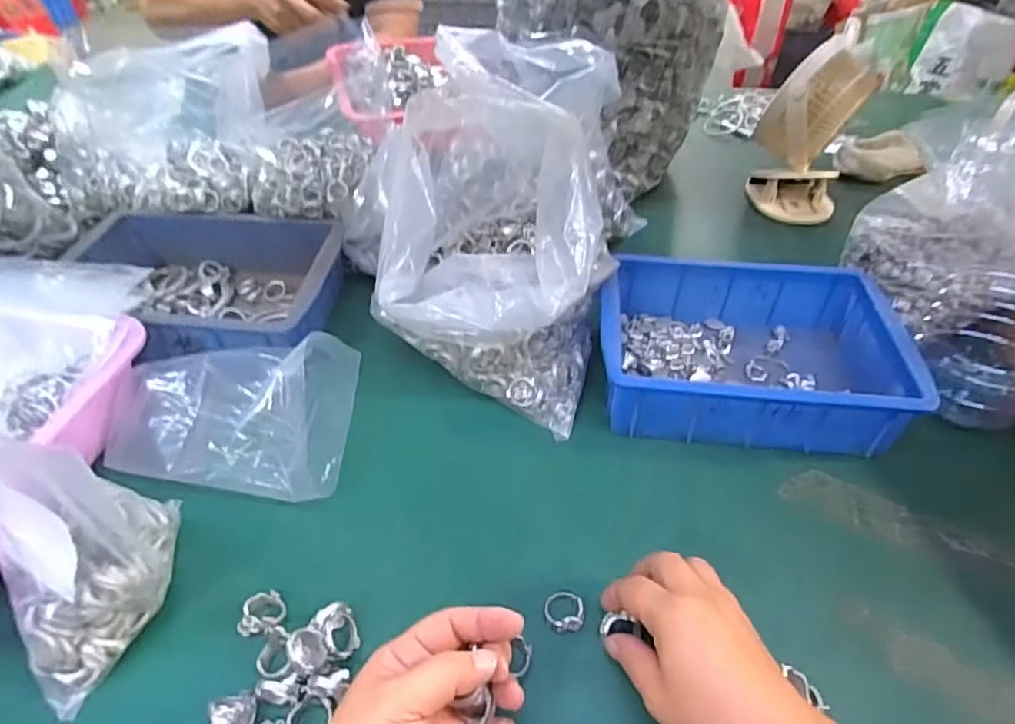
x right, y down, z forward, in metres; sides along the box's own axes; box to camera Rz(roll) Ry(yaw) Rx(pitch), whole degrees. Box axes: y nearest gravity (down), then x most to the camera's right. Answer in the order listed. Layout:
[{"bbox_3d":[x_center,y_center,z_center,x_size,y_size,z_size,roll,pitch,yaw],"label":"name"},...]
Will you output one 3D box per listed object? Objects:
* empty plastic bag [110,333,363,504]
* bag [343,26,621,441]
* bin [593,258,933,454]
[{"bbox_3d":[-0.212,0.034,0.465,0.183,0.094,0.113,7,44,5],"label":"empty plastic bag"},{"bbox_3d":[-0.003,-0.136,0.559,0.189,0.216,0.332,7,44,6],"label":"bag"},{"bbox_3d":[0.204,-0.010,0.528,0.238,0.079,0.174,7,44,6],"label":"bin"}]

